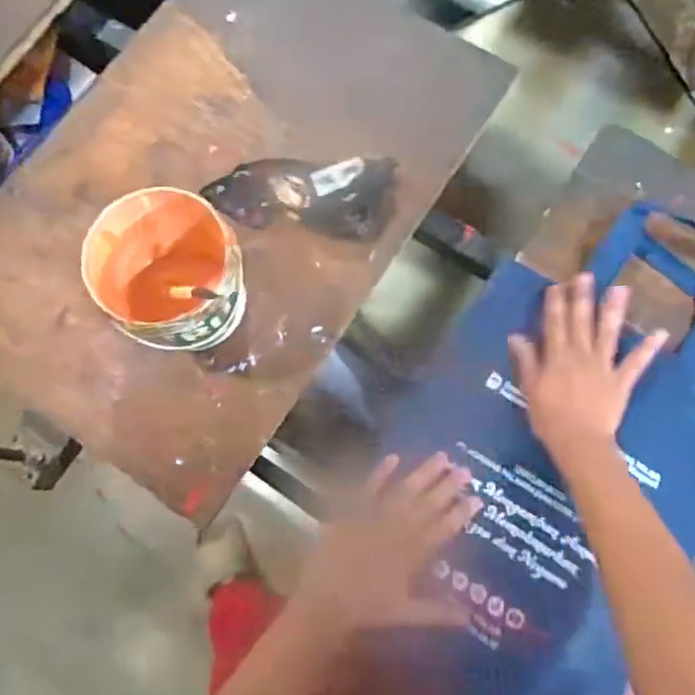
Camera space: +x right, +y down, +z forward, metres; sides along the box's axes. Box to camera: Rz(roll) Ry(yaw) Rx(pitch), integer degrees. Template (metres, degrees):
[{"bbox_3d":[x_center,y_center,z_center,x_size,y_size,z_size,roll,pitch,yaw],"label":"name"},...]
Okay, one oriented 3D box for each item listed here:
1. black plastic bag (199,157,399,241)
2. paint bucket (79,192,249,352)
[{"bbox_3d":[-0.047,-0.156,0.638,0.190,0.028,0.086,-2,77,0],"label":"black plastic bag"},{"bbox_3d":[-0.158,-0.061,0.572,0.118,0.121,0.124,0,77,0],"label":"paint bucket"}]

